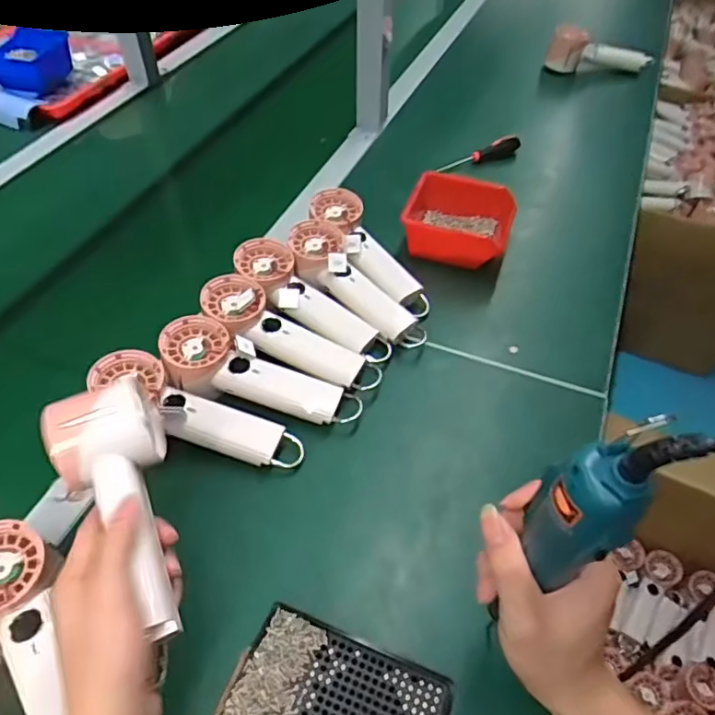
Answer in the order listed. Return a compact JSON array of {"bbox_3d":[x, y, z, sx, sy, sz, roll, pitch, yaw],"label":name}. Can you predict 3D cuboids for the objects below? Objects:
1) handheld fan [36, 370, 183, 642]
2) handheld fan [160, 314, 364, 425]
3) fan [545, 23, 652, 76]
[{"bbox_3d":[-0.150,0.099,0.380,0.065,0.050,0.157,-18,72,-16],"label":"handheld fan"},{"bbox_3d":[-0.093,0.021,0.548,0.186,0.037,0.060,22,51,2],"label":"handheld fan"},{"bbox_3d":[0.418,-0.526,1.006,0.183,0.077,0.054,9,49,7],"label":"fan"}]

